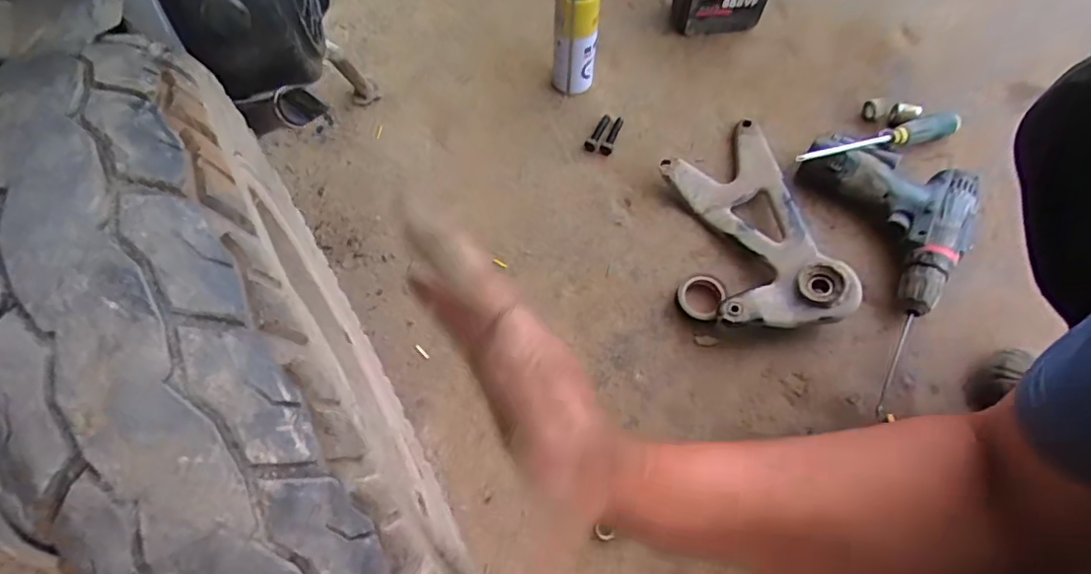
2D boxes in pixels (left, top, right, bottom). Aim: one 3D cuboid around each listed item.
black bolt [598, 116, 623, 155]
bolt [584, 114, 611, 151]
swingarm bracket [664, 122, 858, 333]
[{"bbox_3d":[0.084,-0.192,0.726,0.016,0.013,0.058,19,67,8],"label":"black bolt"},{"bbox_3d":[0.067,-0.199,0.730,0.017,0.015,0.057,20,67,9],"label":"bolt"},{"bbox_3d":[0.230,-0.077,0.654,0.146,0.049,0.276,-12,66,-5],"label":"swingarm bracket"}]

